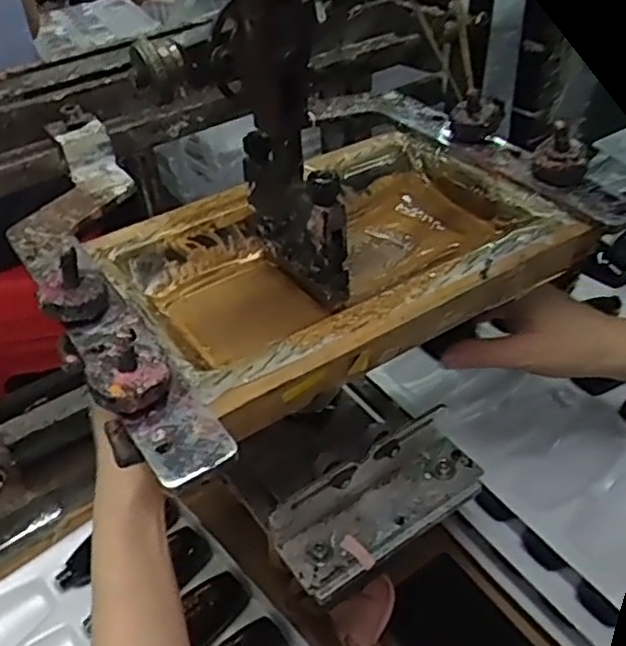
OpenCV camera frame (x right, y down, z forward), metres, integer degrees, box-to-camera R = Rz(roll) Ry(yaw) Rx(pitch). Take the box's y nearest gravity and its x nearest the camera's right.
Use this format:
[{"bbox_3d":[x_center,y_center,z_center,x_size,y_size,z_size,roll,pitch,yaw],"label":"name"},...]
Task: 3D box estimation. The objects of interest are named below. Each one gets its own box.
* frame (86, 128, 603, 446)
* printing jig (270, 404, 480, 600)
[{"bbox_3d":[0.016,-0.037,0.389,0.229,0.034,0.156,-24,46,-23],"label":"frame"},{"bbox_3d":[0.041,0.103,0.421,0.139,0.038,0.061,-30,46,-27],"label":"printing jig"}]

